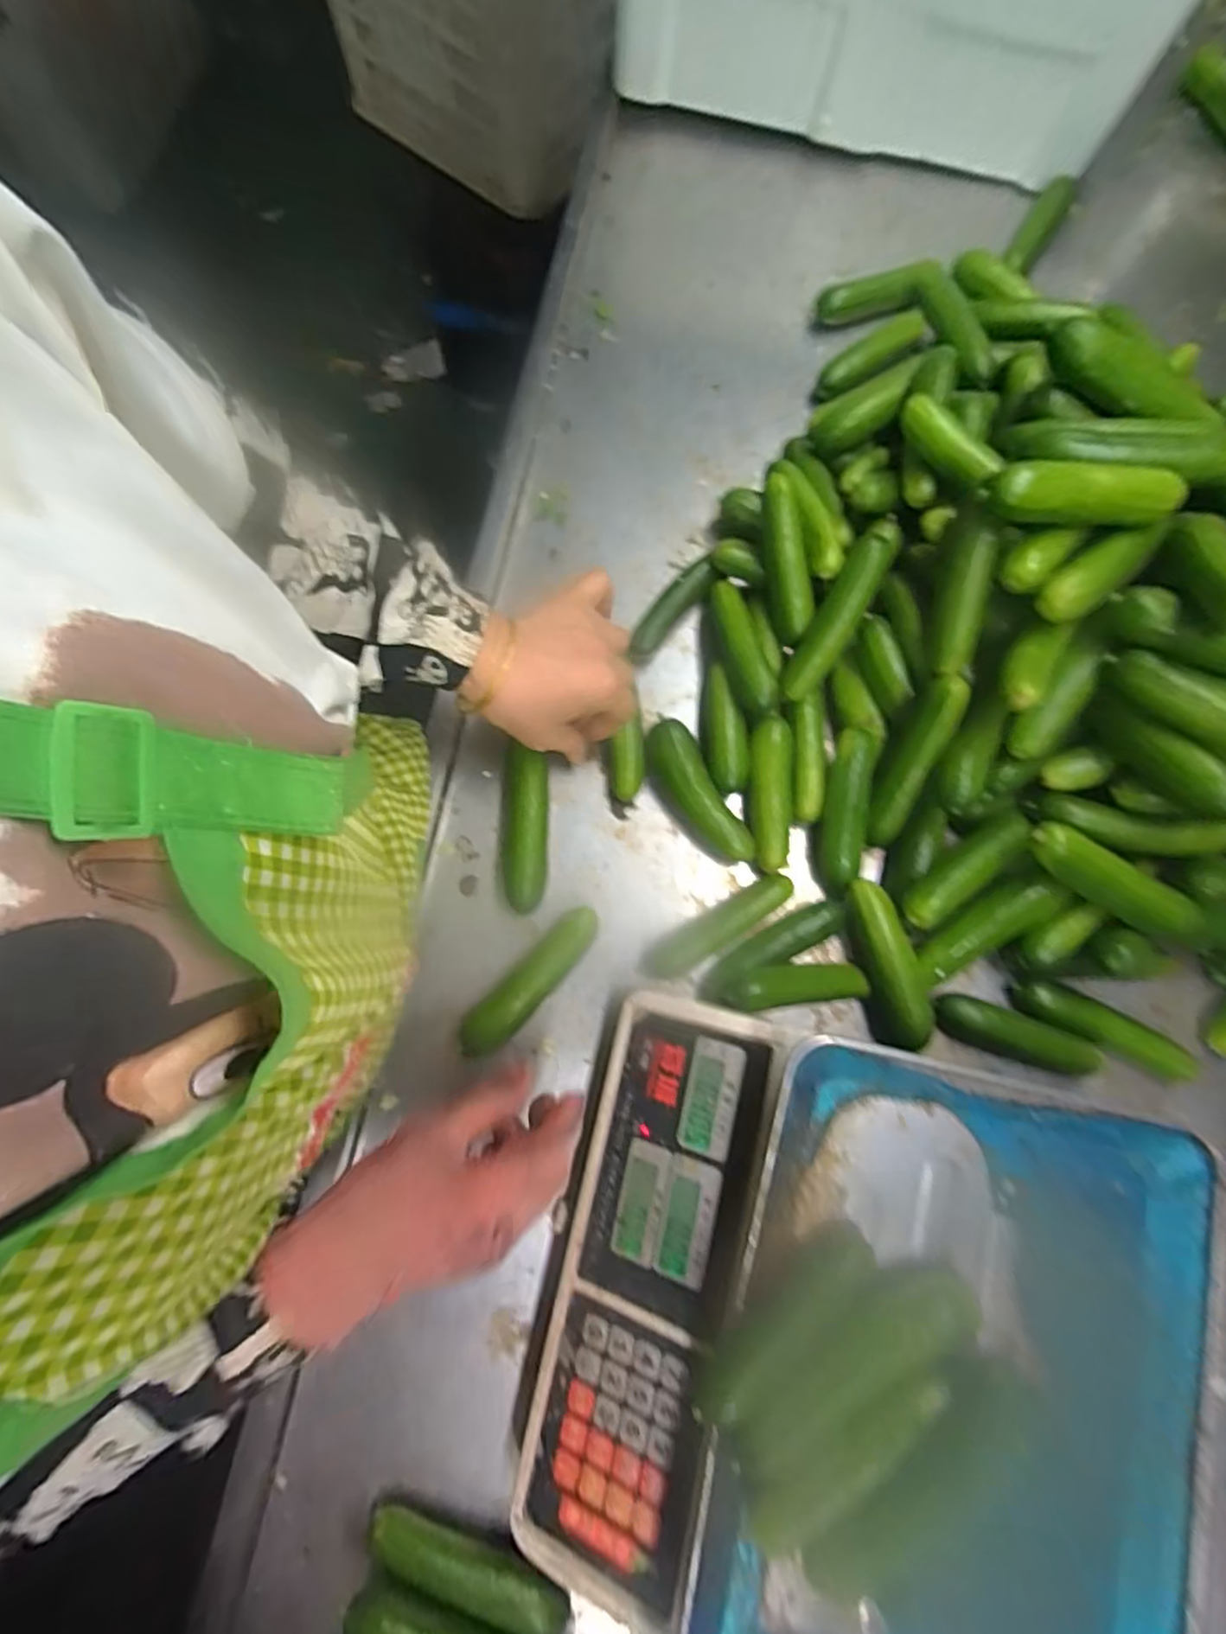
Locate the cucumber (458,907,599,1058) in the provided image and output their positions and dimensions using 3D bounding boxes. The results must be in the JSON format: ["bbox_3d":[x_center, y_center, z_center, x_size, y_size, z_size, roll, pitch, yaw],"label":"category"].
[{"bbox_3d":[-0.056,0.116,0.469,0.029,0.032,0.122,44,81,7],"label":"cucumber"}]

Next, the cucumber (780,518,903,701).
[{"bbox_3d":[0.168,-0.151,0.487,0.028,0.032,0.142,31,94,7],"label":"cucumber"}]

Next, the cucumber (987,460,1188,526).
[{"bbox_3d":[0.286,-0.197,0.398,0.116,0.028,0.028,-1,79,-1],"label":"cucumber"}]

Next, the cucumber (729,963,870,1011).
[{"bbox_3d":[0.125,0.115,0.450,0.102,0.020,0.027,1,77,-22],"label":"cucumber"}]

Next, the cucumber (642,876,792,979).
[{"bbox_3d":[0.078,0.082,0.481,0.120,0.020,0.029,-28,81,-6],"label":"cucumber"}]

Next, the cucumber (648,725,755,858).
[{"bbox_3d":[0.063,-0.016,0.495,0.034,0.030,0.116,-30,81,-6],"label":"cucumber"}]

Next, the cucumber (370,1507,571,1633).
[{"bbox_3d":[-0.086,0.451,0.398,0.124,0.035,0.021,19,79,5],"label":"cucumber"}]

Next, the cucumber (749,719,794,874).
[{"bbox_3d":[0.116,-0.016,0.485,0.031,0.024,0.107,2,79,-1],"label":"cucumber"}]

